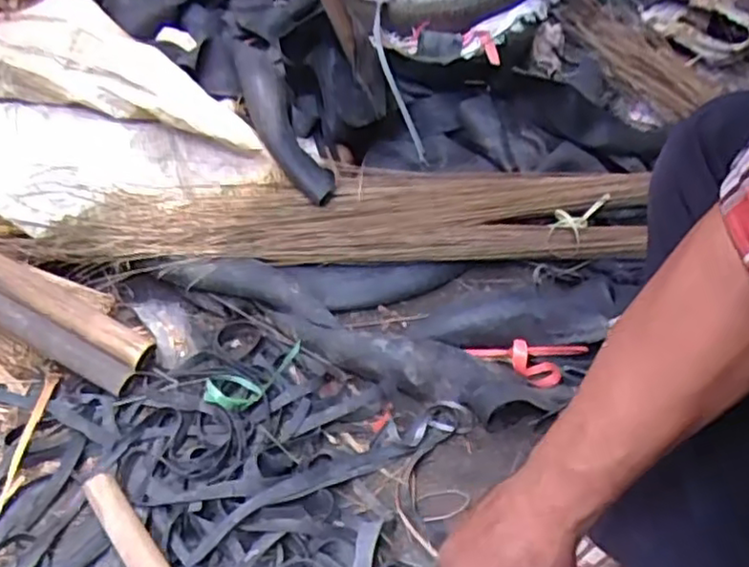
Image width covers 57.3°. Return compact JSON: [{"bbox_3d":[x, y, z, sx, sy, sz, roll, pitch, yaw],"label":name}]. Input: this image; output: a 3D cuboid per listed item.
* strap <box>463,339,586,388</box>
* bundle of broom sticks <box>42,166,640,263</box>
[{"bbox_3d":[0.189,0.097,0.850,0.146,0.037,0.051,4,35,3],"label":"strap"},{"bbox_3d":[-0.008,-0.096,0.982,0.907,0.068,0.145,-1,35,-4],"label":"bundle of broom sticks"}]

